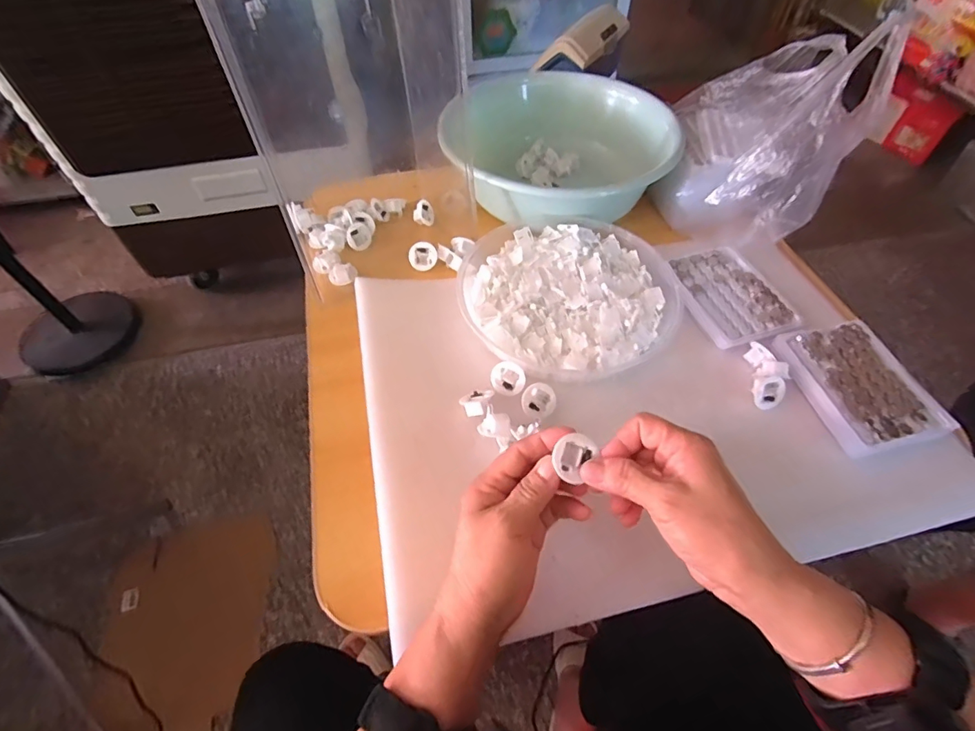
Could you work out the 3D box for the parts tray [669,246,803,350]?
[{"bbox_3d":[0.263,-0.081,0.527,0.101,0.013,0.131,-15,56,-12],"label":"parts tray"}]

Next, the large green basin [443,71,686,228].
[{"bbox_3d":[0.084,-0.268,0.639,0.258,0.101,0.298,38,62,23],"label":"large green basin"}]

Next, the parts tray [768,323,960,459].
[{"bbox_3d":[0.346,0.018,0.453,0.098,0.025,0.128,-13,56,-11],"label":"parts tray"}]

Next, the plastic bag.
[{"bbox_3d":[0.317,-0.280,0.564,0.192,0.178,0.231,25,57,15],"label":"plastic bag"}]

